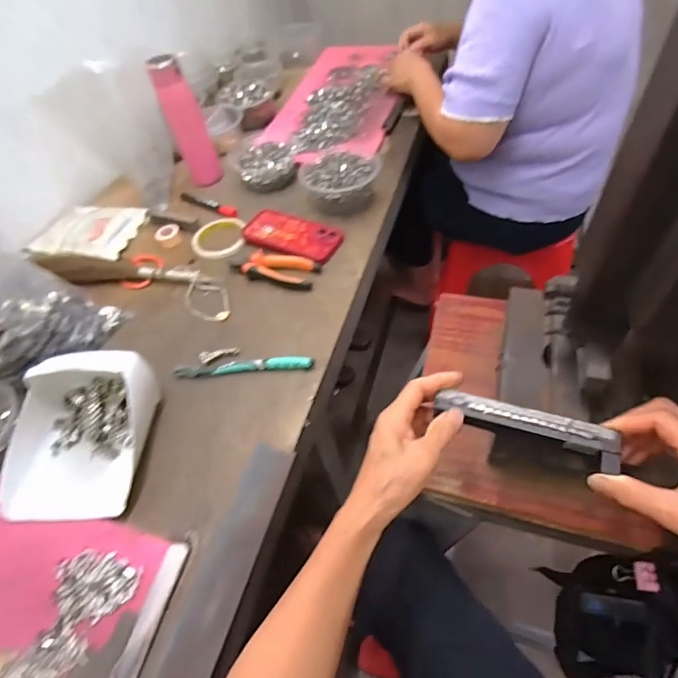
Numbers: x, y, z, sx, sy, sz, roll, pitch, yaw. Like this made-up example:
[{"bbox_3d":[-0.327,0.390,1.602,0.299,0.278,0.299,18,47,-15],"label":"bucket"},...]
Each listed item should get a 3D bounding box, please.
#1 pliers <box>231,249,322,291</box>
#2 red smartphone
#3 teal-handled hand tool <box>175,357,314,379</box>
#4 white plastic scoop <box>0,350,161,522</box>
[{"bbox_3d":[-0.101,-0.110,0.666,0.136,0.023,0.048,9,54,16],"label":"pliers"},{"bbox_3d":[-0.083,-0.172,0.715,0.171,0.016,0.095,22,59,25],"label":"red smartphone"},{"bbox_3d":[-0.124,0.036,0.567,0.181,0.017,0.020,-6,51,5],"label":"teal-handled hand tool"},{"bbox_3d":[-0.300,0.100,0.493,0.155,0.082,0.184,-2,52,2],"label":"white plastic scoop"}]

